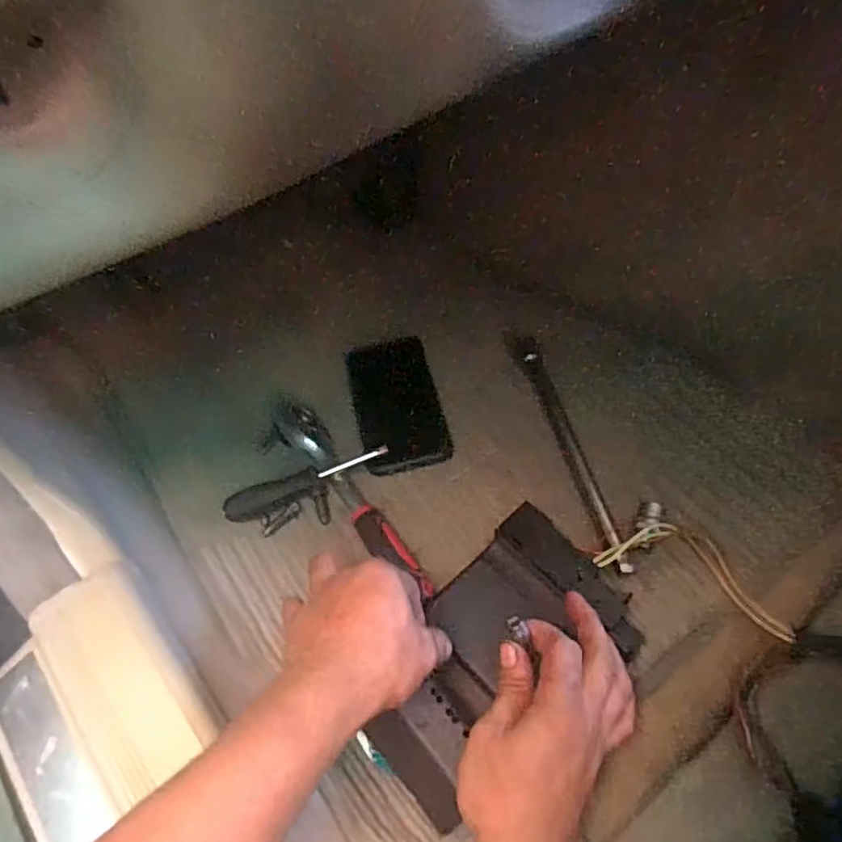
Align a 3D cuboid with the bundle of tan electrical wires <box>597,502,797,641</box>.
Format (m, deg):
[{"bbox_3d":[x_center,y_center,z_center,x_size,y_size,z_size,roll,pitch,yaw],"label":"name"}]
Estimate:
[{"bbox_3d":[0.210,0.106,0.484,0.139,0.023,0.070,19,61,16],"label":"bundle of tan electrical wires"}]

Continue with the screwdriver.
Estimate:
[{"bbox_3d":[-0.100,0.054,0.560,0.144,0.031,0.024,-17,58,-6],"label":"screwdriver"}]

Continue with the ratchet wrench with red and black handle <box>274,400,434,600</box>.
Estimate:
[{"bbox_3d":[-0.062,0.060,0.549,0.033,0.031,0.234,-33,55,-15],"label":"ratchet wrench with red and black handle"}]

